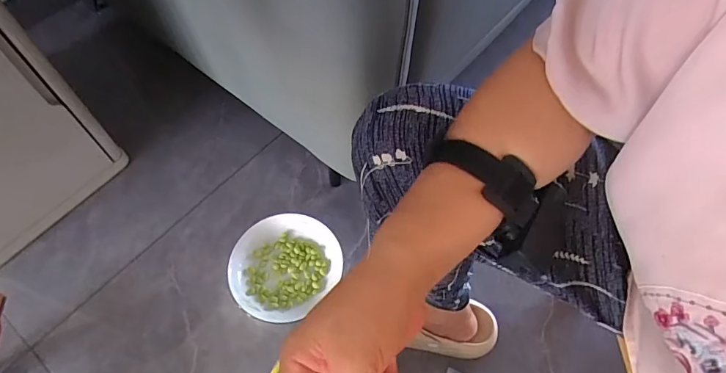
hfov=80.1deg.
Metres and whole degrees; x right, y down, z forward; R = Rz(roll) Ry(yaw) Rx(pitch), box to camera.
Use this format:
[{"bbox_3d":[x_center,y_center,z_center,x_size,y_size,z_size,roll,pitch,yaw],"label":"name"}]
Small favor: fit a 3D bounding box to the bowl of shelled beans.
[{"bbox_3d":[-0.130,0.132,0.721,0.165,0.047,0.181,1,58,-1],"label":"bowl of shelled beans"}]

